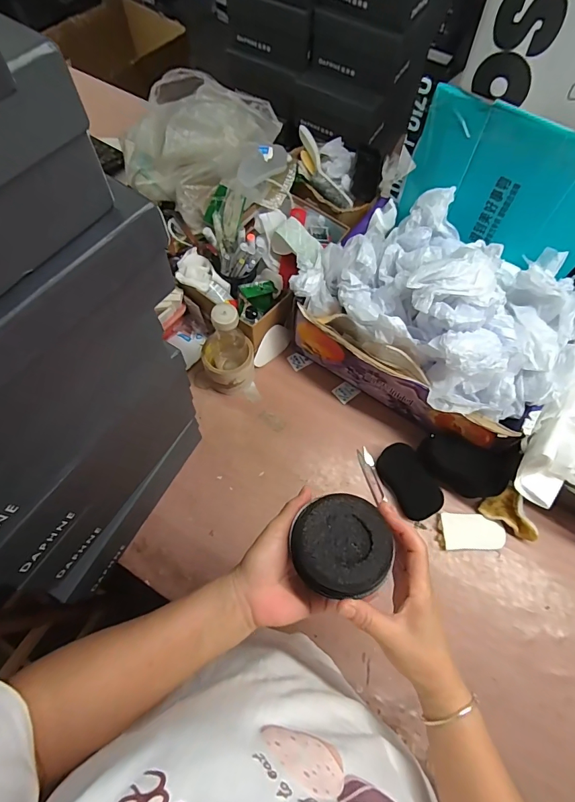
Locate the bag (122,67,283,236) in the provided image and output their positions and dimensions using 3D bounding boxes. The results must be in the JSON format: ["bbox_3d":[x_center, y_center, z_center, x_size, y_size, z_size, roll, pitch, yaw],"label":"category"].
[{"bbox_3d":[-0.176,-0.496,0.760,0.291,0.128,0.254,32,70,12],"label":"bag"}]

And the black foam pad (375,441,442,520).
[{"bbox_3d":[0.203,0.132,0.664,0.064,0.027,0.126,-24,70,-11],"label":"black foam pad"}]

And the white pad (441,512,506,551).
[{"bbox_3d":[0.299,0.211,0.644,0.097,0.012,0.055,1,67,-1],"label":"white pad"}]

